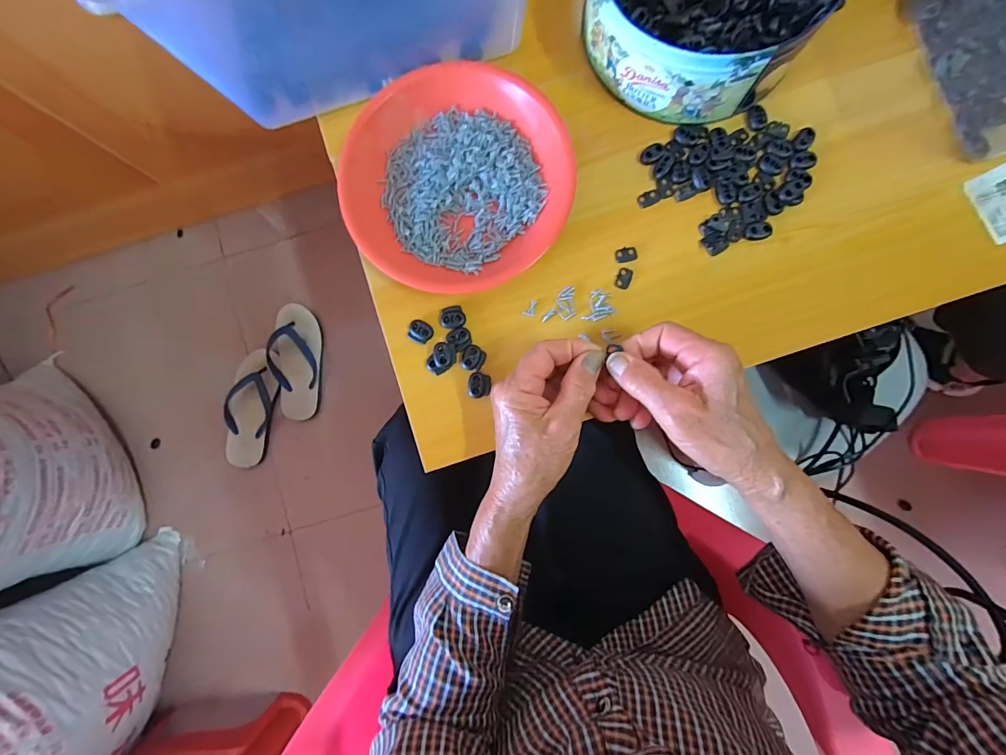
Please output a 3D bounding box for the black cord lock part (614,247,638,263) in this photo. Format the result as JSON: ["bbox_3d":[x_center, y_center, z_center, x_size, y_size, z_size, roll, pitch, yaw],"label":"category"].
[{"bbox_3d":[0.107,-0.106,0.366,0.019,0.004,0.012,-8,85,3],"label":"black cord lock part"}]

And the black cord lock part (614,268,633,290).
[{"bbox_3d":[0.104,-0.085,0.364,0.012,0.004,0.018,23,87,5],"label":"black cord lock part"}]

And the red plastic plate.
[{"bbox_3d":[-0.047,-0.176,0.370,0.185,0.025,0.204,-38,85,0],"label":"red plastic plate"}]

